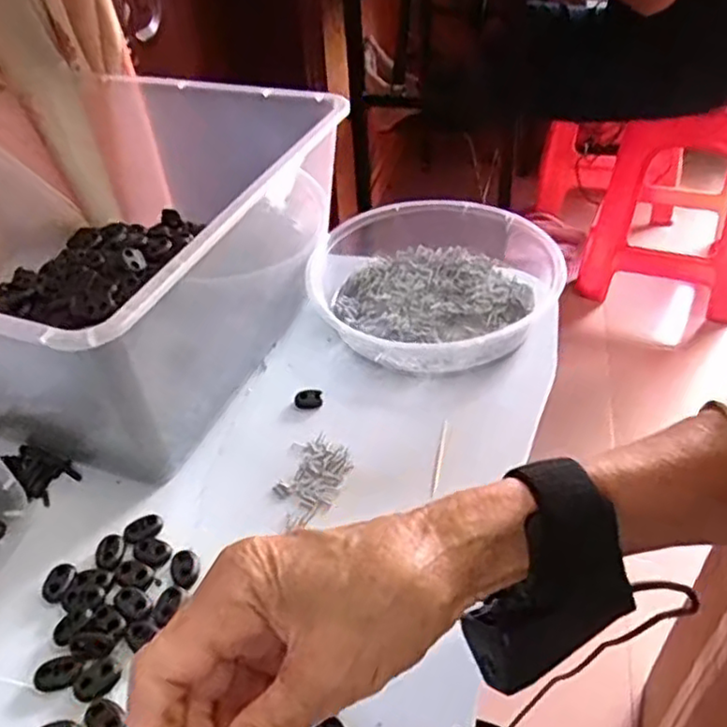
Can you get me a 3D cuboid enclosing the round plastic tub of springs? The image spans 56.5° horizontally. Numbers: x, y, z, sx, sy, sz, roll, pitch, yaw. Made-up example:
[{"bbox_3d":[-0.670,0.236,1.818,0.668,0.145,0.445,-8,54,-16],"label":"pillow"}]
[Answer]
[{"bbox_3d":[0.049,-0.057,0.511,0.185,0.050,0.186,13,42,20],"label":"round plastic tub of springs"}]

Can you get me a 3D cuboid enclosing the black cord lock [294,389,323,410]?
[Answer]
[{"bbox_3d":[-0.037,0.024,0.455,0.018,0.006,0.017,-5,39,-2],"label":"black cord lock"}]

